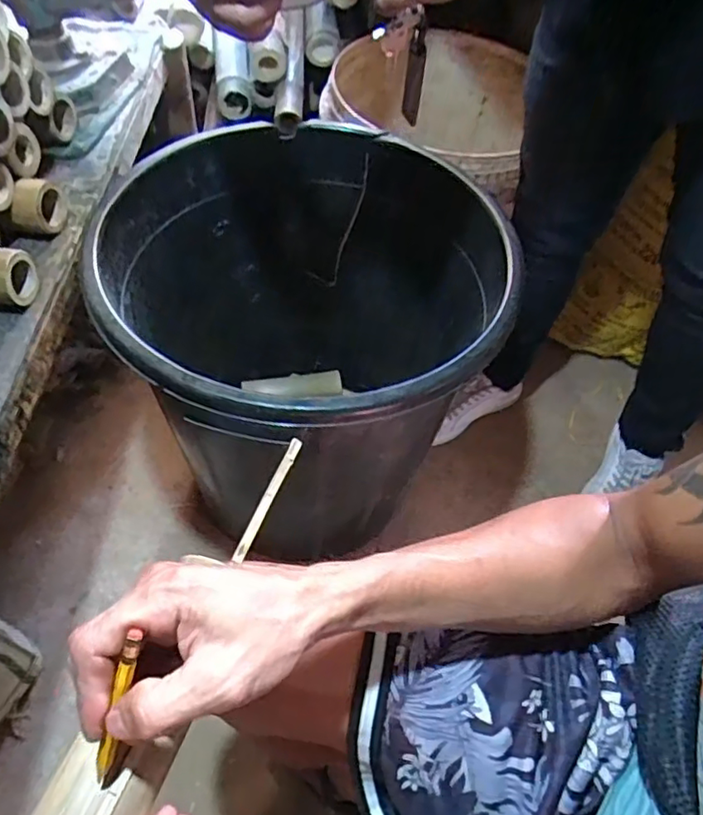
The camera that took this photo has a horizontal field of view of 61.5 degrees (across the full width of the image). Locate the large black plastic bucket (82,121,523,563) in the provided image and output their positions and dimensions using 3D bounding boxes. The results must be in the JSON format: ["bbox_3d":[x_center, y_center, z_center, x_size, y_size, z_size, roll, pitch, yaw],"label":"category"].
[{"bbox_3d":[-0.053,-0.061,0.831,0.457,0.442,0.456,1,54,-1],"label":"large black plastic bucket"}]

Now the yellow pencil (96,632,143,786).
[{"bbox_3d":[-0.112,0.146,0.281,0.006,0.084,0.009,20,14,12],"label":"yellow pencil"}]

